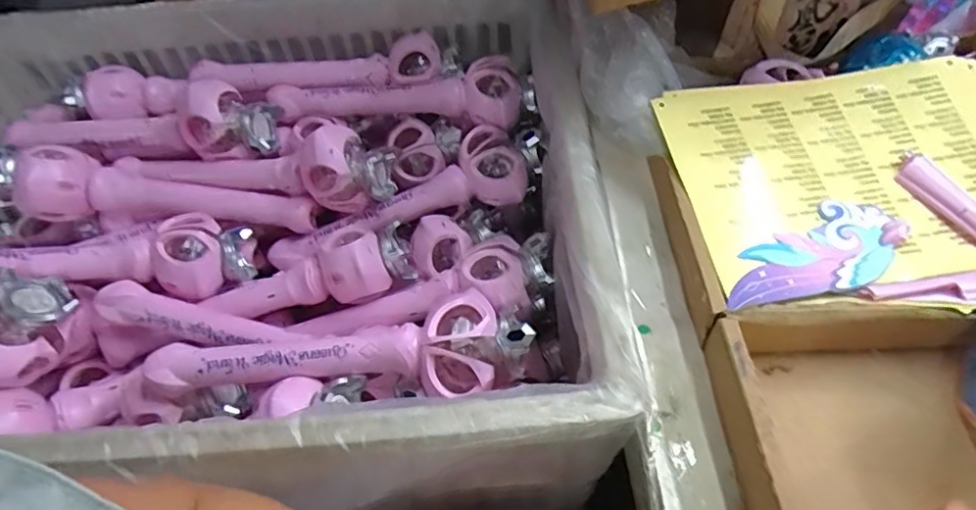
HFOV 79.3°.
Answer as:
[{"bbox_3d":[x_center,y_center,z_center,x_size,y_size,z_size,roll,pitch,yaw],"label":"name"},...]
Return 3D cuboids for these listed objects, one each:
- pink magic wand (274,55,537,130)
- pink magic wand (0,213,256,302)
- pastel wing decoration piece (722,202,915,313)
[{"bbox_3d":[-0.111,-0.202,0.774,0.334,0.057,0.089,-3,52,2],"label":"pink magic wand"},{"bbox_3d":[-0.447,0.014,0.642,0.356,0.076,0.085,-4,51,-17],"label":"pink magic wand"},{"bbox_3d":[0.259,0.004,0.464,0.165,0.008,0.068,-28,55,-16],"label":"pastel wing decoration piece"}]

